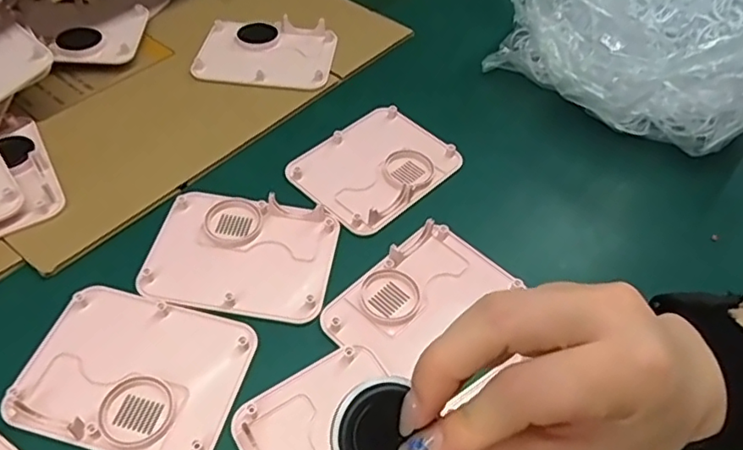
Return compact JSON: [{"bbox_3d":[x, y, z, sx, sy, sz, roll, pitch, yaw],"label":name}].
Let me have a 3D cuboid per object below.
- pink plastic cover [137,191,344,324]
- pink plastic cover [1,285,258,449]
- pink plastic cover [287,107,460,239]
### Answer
[{"bbox_3d":[-0.090,0.018,0.417,0.124,0.010,0.096,8,50,2],"label":"pink plastic cover"},{"bbox_3d":[-0.142,0.088,0.355,0.124,0.008,0.094,13,51,6],"label":"pink plastic cover"},{"bbox_3d":[0.004,-0.051,0.480,0.093,0.010,0.124,38,57,23],"label":"pink plastic cover"}]

